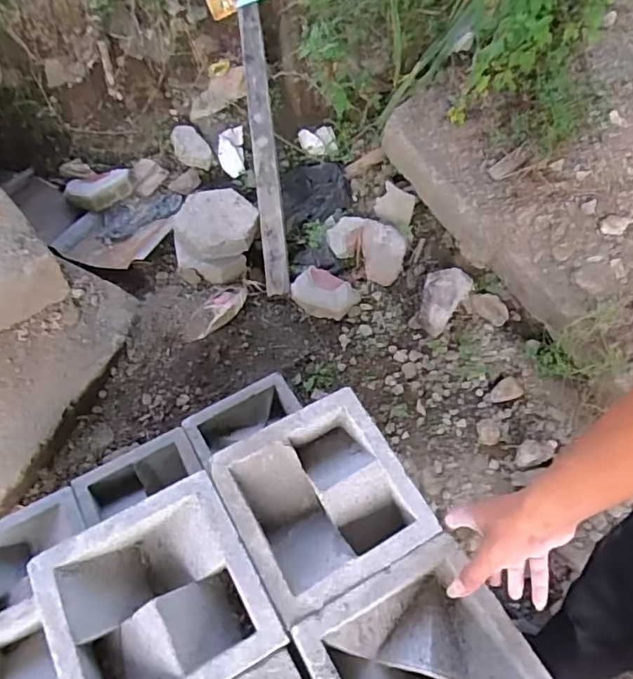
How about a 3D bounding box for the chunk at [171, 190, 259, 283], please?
[{"bbox_3d":[-0.260,-0.274,1.436,0.202,0.119,0.221,1,58,-1],"label":"chunk"}]

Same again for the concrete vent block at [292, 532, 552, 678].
[{"bbox_3d":[0.111,0.332,0.550,0.198,0.068,0.199,-27,63,-14],"label":"concrete vent block"}]

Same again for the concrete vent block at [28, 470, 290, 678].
[{"bbox_3d":[-0.162,0.274,0.576,0.198,0.069,0.195,-25,62,-16],"label":"concrete vent block"}]

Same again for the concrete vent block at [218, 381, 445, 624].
[{"bbox_3d":[0.006,0.184,0.642,0.191,0.076,0.197,-26,63,-17],"label":"concrete vent block"}]

